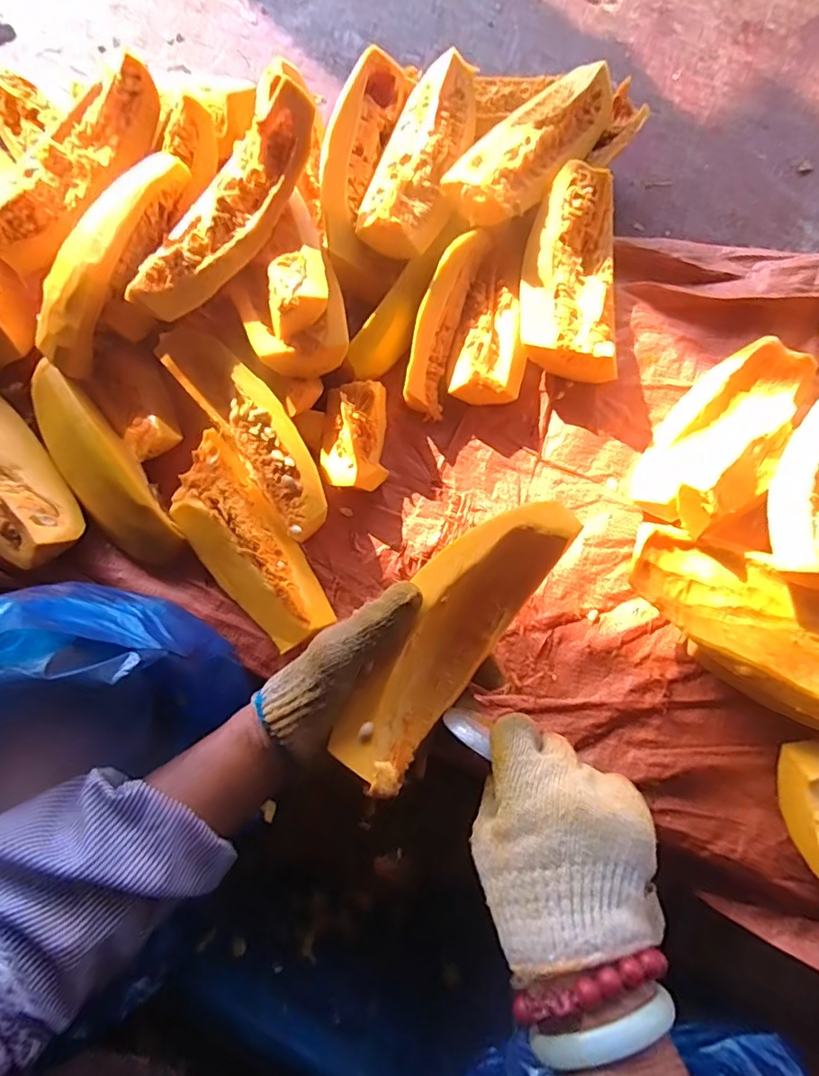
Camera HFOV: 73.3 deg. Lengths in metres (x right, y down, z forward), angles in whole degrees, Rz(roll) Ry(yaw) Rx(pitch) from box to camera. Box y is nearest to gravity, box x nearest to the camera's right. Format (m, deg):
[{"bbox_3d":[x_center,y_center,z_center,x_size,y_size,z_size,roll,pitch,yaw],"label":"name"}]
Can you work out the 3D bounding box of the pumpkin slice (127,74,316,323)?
[{"bbox_3d":[-0.137,-0.246,0.414,0.048,0.038,0.191,37,92,10],"label":"pumpkin slice"}]

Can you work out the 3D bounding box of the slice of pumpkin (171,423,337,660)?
[{"bbox_3d":[-0.129,0.005,0.434,0.067,0.035,0.176,-33,76,-8],"label":"slice of pumpkin"}]

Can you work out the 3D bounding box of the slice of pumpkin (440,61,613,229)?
[{"bbox_3d":[0.106,-0.337,0.468,0.071,0.032,0.188,41,78,11],"label":"slice of pumpkin"}]

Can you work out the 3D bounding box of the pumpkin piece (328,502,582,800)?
[{"bbox_3d":[0.024,0.059,0.342,0.062,0.042,0.193,34,92,10],"label":"pumpkin piece"}]

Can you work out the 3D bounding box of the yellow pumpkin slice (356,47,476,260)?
[{"bbox_3d":[0.011,-0.316,0.454,0.068,0.028,0.185,18,75,6],"label":"yellow pumpkin slice"}]

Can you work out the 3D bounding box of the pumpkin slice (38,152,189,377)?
[{"bbox_3d":[-0.243,-0.222,0.437,0.044,0.045,0.184,37,97,10],"label":"pumpkin slice"}]

